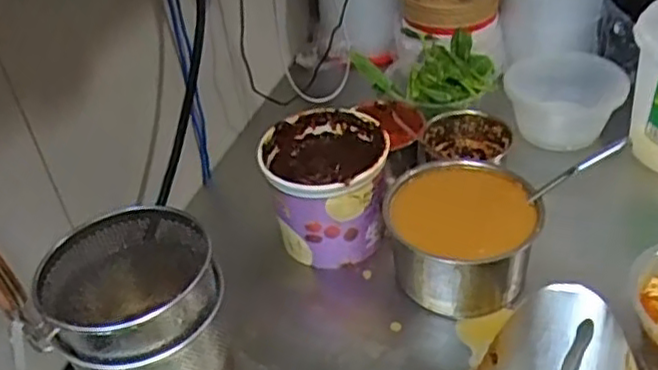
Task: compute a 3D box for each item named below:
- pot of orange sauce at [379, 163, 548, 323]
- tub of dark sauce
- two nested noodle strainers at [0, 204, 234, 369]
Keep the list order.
[{"bbox_3d":[0.153,0.066,0.806,0.163,0.113,0.173,-4,38,4],"label":"pot of orange sauce"},{"bbox_3d":[-0.003,0.001,0.866,0.148,0.131,0.160,-4,38,3],"label":"tub of dark sauce"},{"bbox_3d":[-0.190,0.086,0.635,0.170,0.354,0.161,-16,39,-11],"label":"two nested noodle strainers"}]

